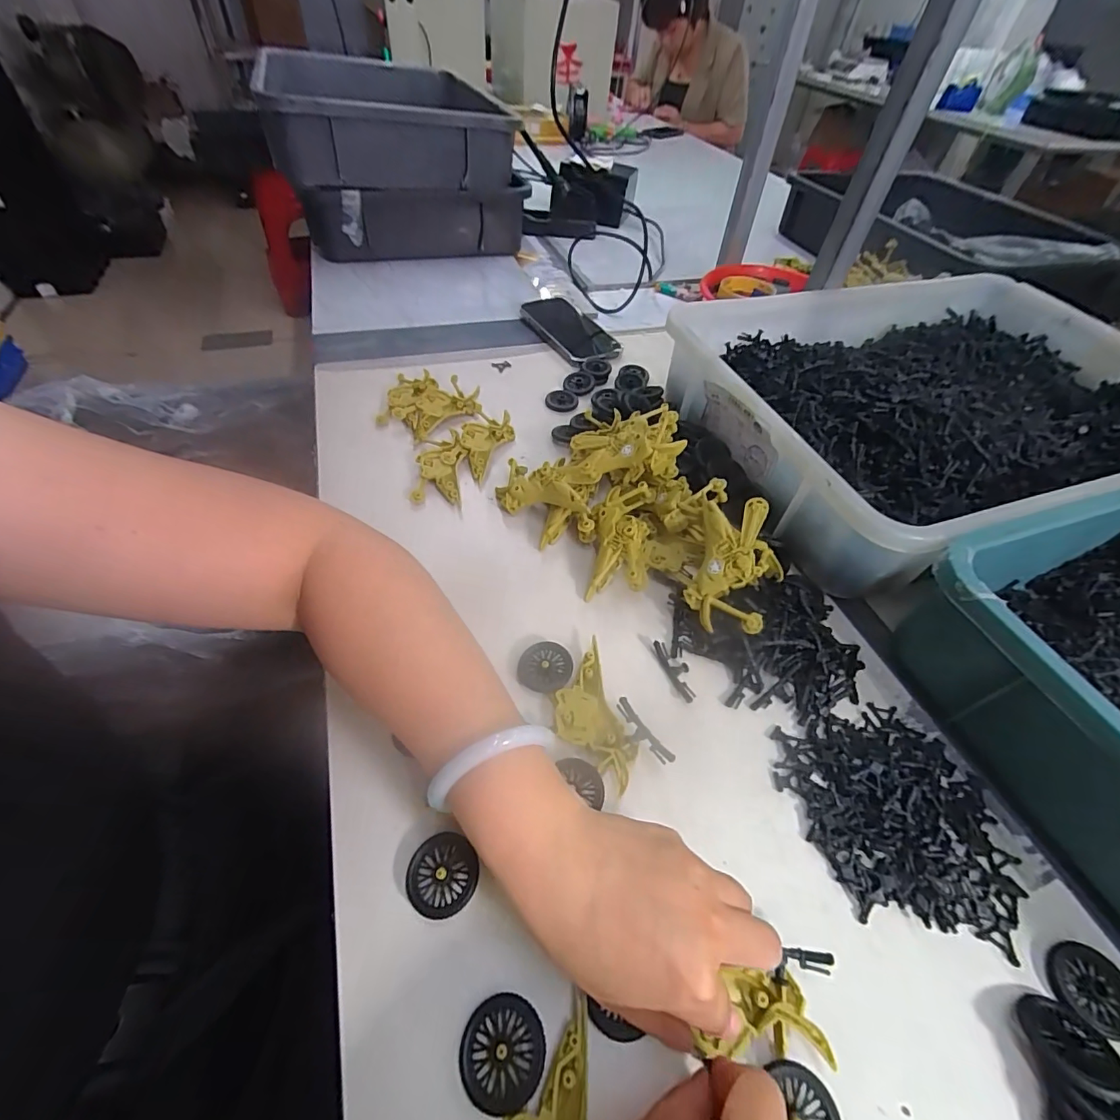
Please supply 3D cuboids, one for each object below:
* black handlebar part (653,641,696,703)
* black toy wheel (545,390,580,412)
[{"bbox_3d":[0.085,0.079,0.348,0.017,0.007,0.047,-11,52,-14],"label":"black handlebar part"},{"bbox_3d":[0.002,-0.185,0.564,0.037,0.006,0.040,9,50,2],"label":"black toy wheel"}]

